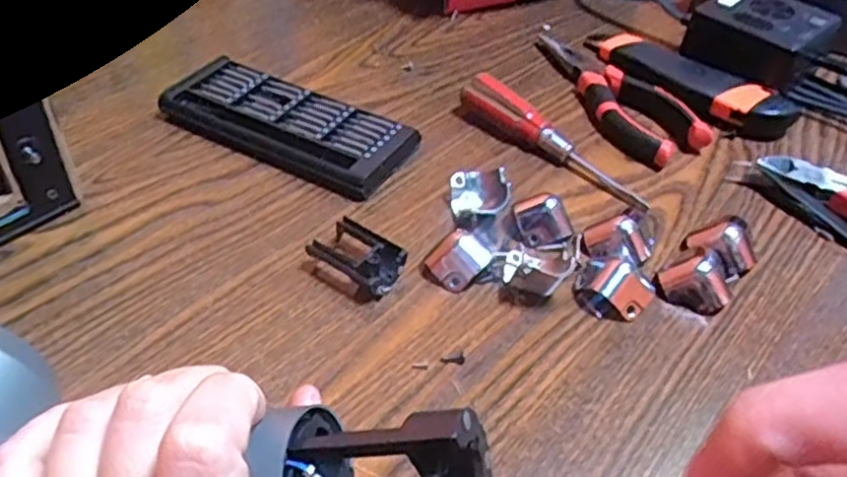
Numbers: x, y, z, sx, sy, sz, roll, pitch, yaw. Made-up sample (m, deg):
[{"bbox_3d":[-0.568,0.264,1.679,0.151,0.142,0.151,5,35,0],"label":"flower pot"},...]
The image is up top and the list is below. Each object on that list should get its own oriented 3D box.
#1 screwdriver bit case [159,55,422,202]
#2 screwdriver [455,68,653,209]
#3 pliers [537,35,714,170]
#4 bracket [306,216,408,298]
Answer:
[{"bbox_3d":[-0.085,-0.072,0.450,0.152,0.017,0.063,23,47,18],"label":"screwdriver bit case"},{"bbox_3d":[0.081,-0.062,0.447,0.136,0.024,0.020,34,51,27],"label":"screwdriver"},{"bbox_3d":[0.125,-0.100,0.489,0.045,0.022,0.145,-21,49,-24],"label":"pliers"},{"bbox_3d":[-0.032,0.010,0.369,0.043,0.016,0.030,28,49,23],"label":"bracket"}]

